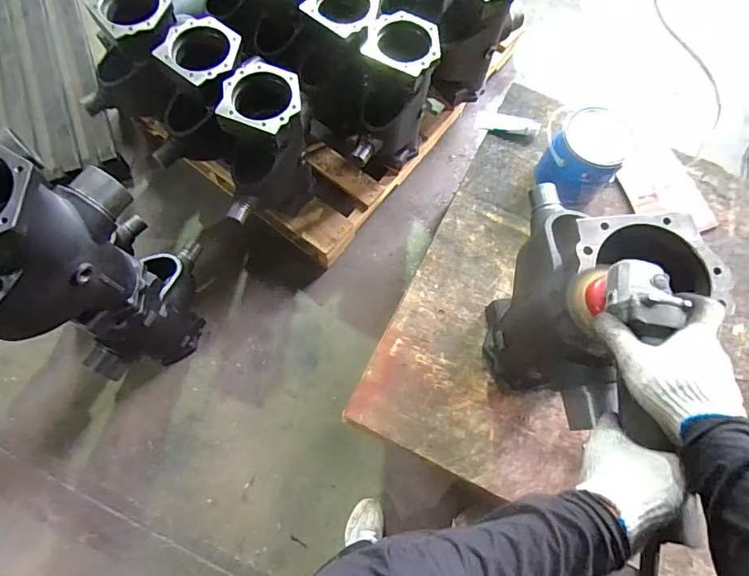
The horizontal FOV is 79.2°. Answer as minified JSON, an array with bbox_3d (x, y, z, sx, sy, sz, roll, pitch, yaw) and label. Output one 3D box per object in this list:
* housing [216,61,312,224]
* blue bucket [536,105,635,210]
[{"bbox_3d":[-0.261,-0.327,1.172,0.175,0.379,0.331,4,71,-2],"label":"housing"},{"bbox_3d":[0.446,-0.285,0.994,0.177,0.167,0.175,43,74,11],"label":"blue bucket"}]

